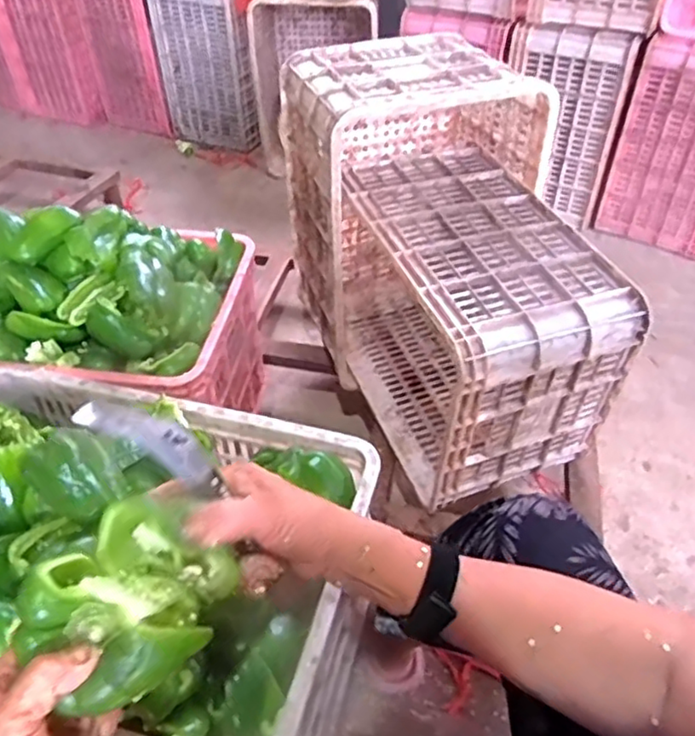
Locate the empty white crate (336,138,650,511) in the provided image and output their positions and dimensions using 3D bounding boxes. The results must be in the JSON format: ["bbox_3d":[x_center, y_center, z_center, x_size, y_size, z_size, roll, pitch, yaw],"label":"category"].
[{"bbox_3d":[0.167,-0.106,1.052,0.288,0.335,0.523,-14,46,-13],"label":"empty white crate"}]

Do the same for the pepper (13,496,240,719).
[{"bbox_3d":[-0.134,0.141,0.386,0.095,0.081,0.108,22,53,22],"label":"pepper"}]

